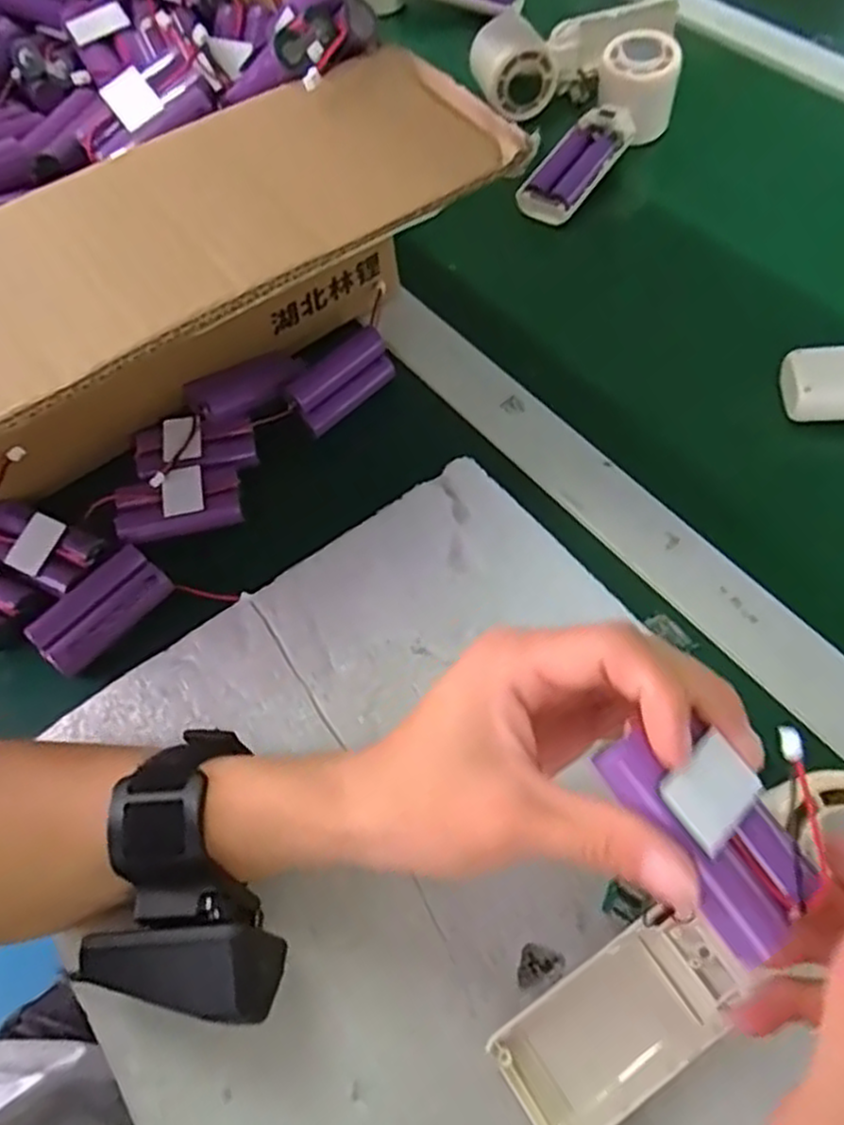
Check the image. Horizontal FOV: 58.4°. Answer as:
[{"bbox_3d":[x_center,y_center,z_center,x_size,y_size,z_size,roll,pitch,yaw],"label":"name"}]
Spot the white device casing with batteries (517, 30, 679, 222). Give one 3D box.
[{"bbox_3d":[0.132,-0.314,0.557,0.050,0.047,0.173,33,80,19],"label":"white device casing with batteries"}]

